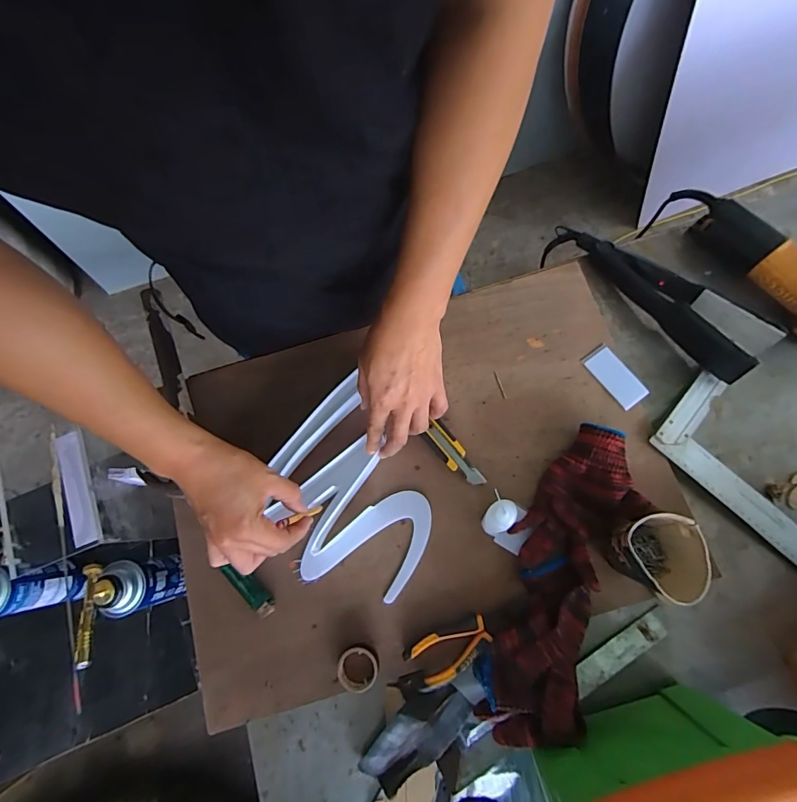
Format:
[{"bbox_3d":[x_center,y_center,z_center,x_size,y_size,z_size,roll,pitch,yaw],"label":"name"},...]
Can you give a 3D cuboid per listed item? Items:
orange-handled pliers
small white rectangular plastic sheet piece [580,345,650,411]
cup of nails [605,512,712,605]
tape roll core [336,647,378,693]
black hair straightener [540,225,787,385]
[{"bbox_3d":[0.056,0.274,0.483,0.094,0.009,0.047,-28,71,-4],"label":"orange-handled pliers"},{"bbox_3d":[0.274,-0.032,0.560,0.037,0.008,0.082,-35,79,-6],"label":"small white rectangular plastic sheet piece"},{"bbox_3d":[0.264,0.163,0.473,0.071,0.104,0.083,1,76,4],"label":"cup of nails"},{"bbox_3d":[-0.045,0.295,0.487,0.045,0.022,0.043,0,77,1],"label":"tape roll core"},{"bbox_3d":[0.330,-0.148,0.585,0.072,0.054,0.300,-41,67,-7],"label":"black hair straightener"}]

